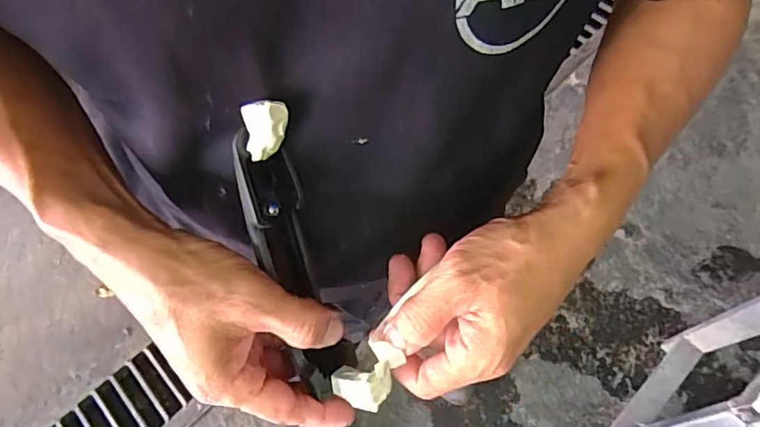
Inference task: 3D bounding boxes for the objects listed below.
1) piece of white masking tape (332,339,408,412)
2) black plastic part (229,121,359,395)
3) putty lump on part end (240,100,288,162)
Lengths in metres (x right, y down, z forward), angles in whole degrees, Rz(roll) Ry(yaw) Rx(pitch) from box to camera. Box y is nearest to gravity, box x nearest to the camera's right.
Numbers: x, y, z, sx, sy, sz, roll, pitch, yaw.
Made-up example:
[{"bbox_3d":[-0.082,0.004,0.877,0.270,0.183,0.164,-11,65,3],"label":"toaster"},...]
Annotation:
[{"bbox_3d":[-0.009,0.096,0.316,0.036,0.029,0.035,-1,62,2],"label":"piece of white masking tape"},{"bbox_3d":[-0.050,0.030,0.304,0.033,0.160,0.030,-16,23,-6],"label":"black plastic part"},{"bbox_3d":[-0.056,-0.041,0.260,0.021,0.031,0.010,11,32,20],"label":"putty lump on part end"}]

